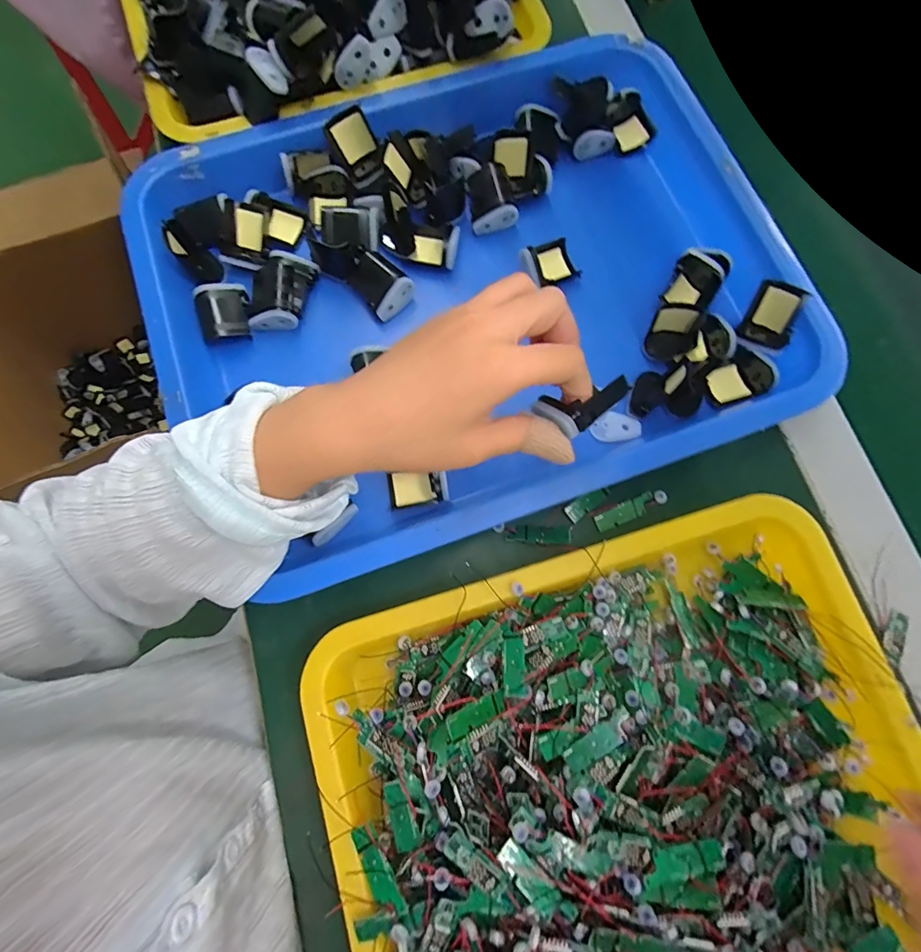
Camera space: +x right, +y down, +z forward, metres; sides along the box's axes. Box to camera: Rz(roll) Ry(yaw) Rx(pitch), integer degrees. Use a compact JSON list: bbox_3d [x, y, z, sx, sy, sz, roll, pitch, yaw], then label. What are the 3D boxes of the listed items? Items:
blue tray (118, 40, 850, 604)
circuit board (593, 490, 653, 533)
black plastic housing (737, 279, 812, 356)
[{"bbox_3d":[0.018,-0.134,0.337,0.463,0.071,0.332,-19,78,-4],"label":"blue tray"},{"bbox_3d":[0.114,0.025,0.305,0.043,0.004,0.013,-23,78,-5],"label":"circuit board"},{"bbox_3d":[0.218,-0.112,0.311,0.012,0.042,0.033,-16,42,-28],"label":"black plastic housing"}]

